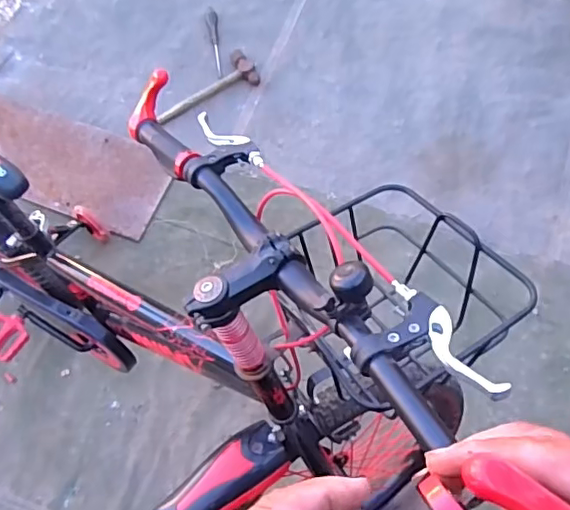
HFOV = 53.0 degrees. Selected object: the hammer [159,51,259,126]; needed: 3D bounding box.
[{"bbox_3d":[-0.213,-0.443,1.531,0.310,0.044,0.115,-35,75,-9],"label":"hammer"}]

